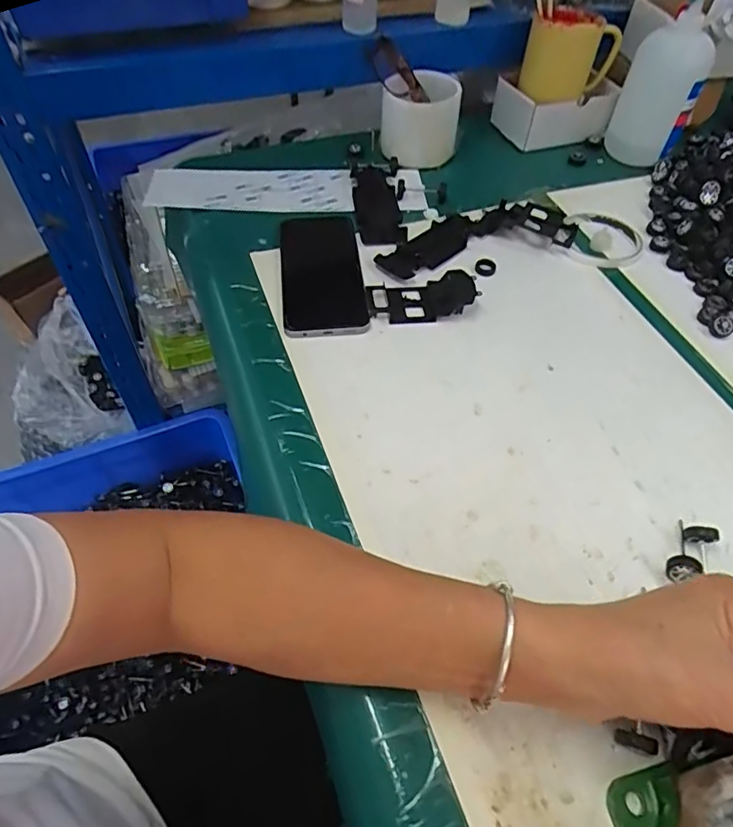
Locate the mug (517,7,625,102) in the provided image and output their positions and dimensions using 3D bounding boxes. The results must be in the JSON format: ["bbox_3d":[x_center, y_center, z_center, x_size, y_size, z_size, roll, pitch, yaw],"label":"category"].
[{"bbox_3d":[0.239,-0.424,0.663,0.099,0.079,0.072,-37,61,-26],"label":"mug"}]

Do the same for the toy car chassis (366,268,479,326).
[{"bbox_3d":[0.049,-0.106,0.501,0.096,0.013,0.048,-9,53,-8],"label":"toy car chassis"}]

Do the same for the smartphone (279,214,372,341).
[{"bbox_3d":[-0.043,-0.136,0.526,0.075,0.010,0.174,-5,53,-5],"label":"smartphone"}]

